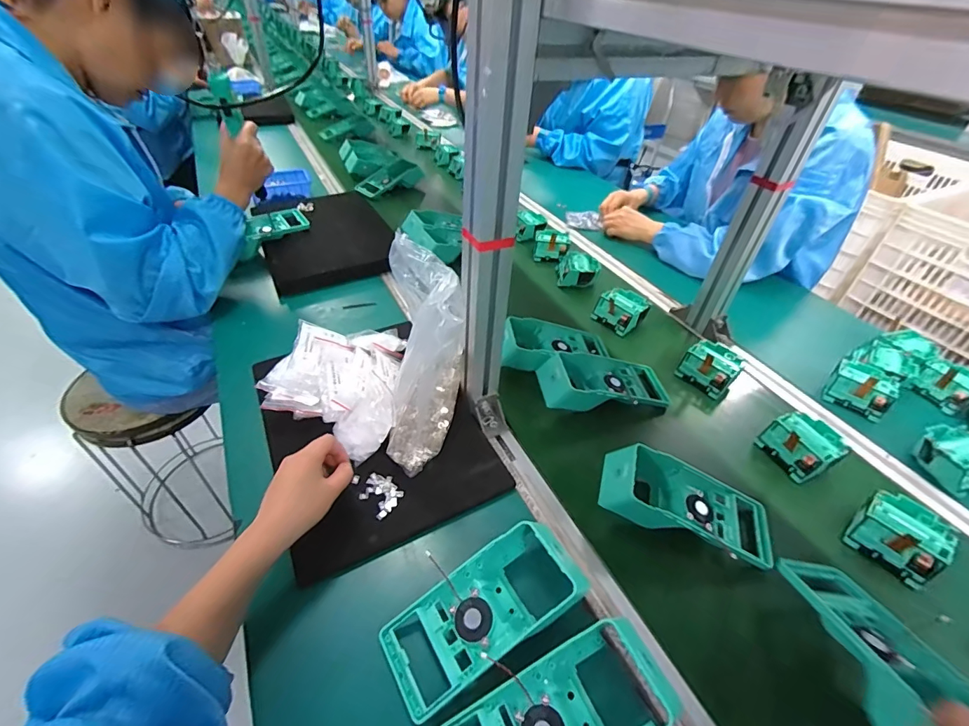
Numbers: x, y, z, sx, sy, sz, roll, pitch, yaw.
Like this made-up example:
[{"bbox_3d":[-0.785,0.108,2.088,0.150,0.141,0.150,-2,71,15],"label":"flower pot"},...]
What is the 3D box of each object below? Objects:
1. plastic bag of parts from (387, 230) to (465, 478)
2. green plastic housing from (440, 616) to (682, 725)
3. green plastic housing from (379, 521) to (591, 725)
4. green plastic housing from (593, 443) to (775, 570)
[{"bbox_3d":[-0.068,-0.001,0.503,0.087,0.232,0.157,2,41,-5],"label":"plastic bag of parts"},{"bbox_3d":[0.059,0.281,0.336,0.184,0.060,0.088,-16,46,-23],"label":"green plastic housing"},{"bbox_3d":[0.000,0.218,0.395,0.185,0.052,0.096,-21,48,-28],"label":"green plastic housing"},{"bbox_3d":[0.231,0.161,0.495,0.189,0.056,0.089,16,42,11],"label":"green plastic housing"}]

